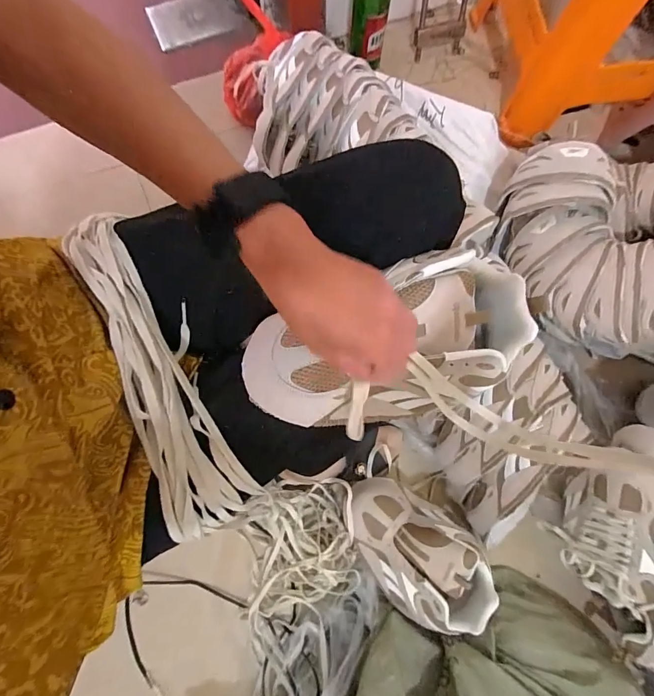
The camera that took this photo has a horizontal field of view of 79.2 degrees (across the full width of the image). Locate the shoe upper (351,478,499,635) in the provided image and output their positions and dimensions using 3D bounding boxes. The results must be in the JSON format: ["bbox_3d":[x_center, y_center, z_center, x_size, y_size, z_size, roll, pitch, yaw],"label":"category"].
[{"bbox_3d":[0.130,0.313,0.588,0.238,0.098,0.150,35,79,6],"label":"shoe upper"}]

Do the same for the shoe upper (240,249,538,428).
[{"bbox_3d":[0.056,-0.002,0.337,0.250,0.082,0.118,-17,78,-5],"label":"shoe upper"}]

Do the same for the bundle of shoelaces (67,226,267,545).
[{"bbox_3d":[-0.149,0.015,0.368,0.074,0.095,0.309,-23,79,-6],"label":"bundle of shoelaces"}]

